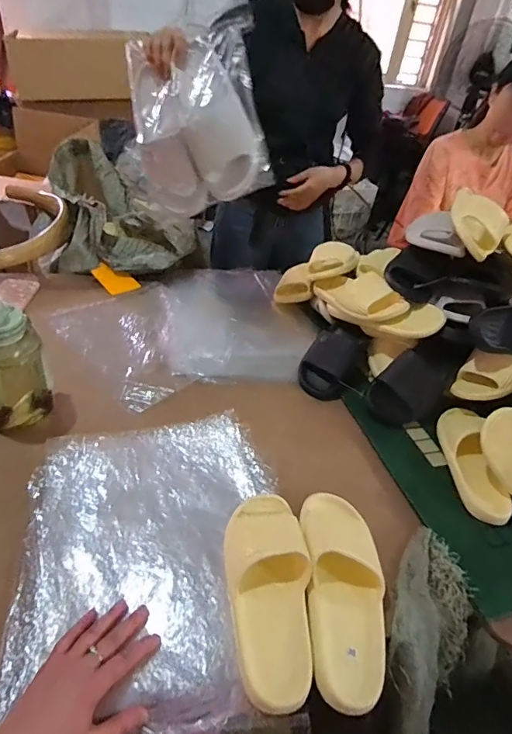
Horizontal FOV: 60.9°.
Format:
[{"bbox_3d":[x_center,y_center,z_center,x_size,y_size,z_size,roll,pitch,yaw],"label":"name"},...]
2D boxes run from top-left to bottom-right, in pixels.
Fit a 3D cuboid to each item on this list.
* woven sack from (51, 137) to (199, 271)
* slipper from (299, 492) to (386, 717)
[{"bbox_3d":[-0.426,-0.495,1.331,0.352,0.181,0.622,-10,43,-21],"label":"woven sack"},{"bbox_3d":[0.117,0.291,0.580,0.096,0.073,0.257,5,39,-4],"label":"slipper"}]

